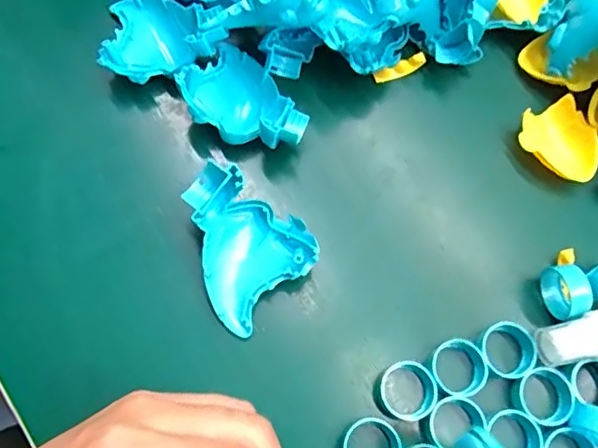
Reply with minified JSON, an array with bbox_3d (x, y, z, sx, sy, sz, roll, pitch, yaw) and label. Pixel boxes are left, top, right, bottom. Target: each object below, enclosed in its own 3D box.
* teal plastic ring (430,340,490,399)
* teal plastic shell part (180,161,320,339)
[{"bbox_3d":[0.074,0.067,0.262,0.025,0.011,0.025,1,70,-4],"label":"teal plastic ring"},{"bbox_3d":[-0.030,0.009,0.265,0.065,0.031,0.056,43,73,11],"label":"teal plastic shell part"}]

